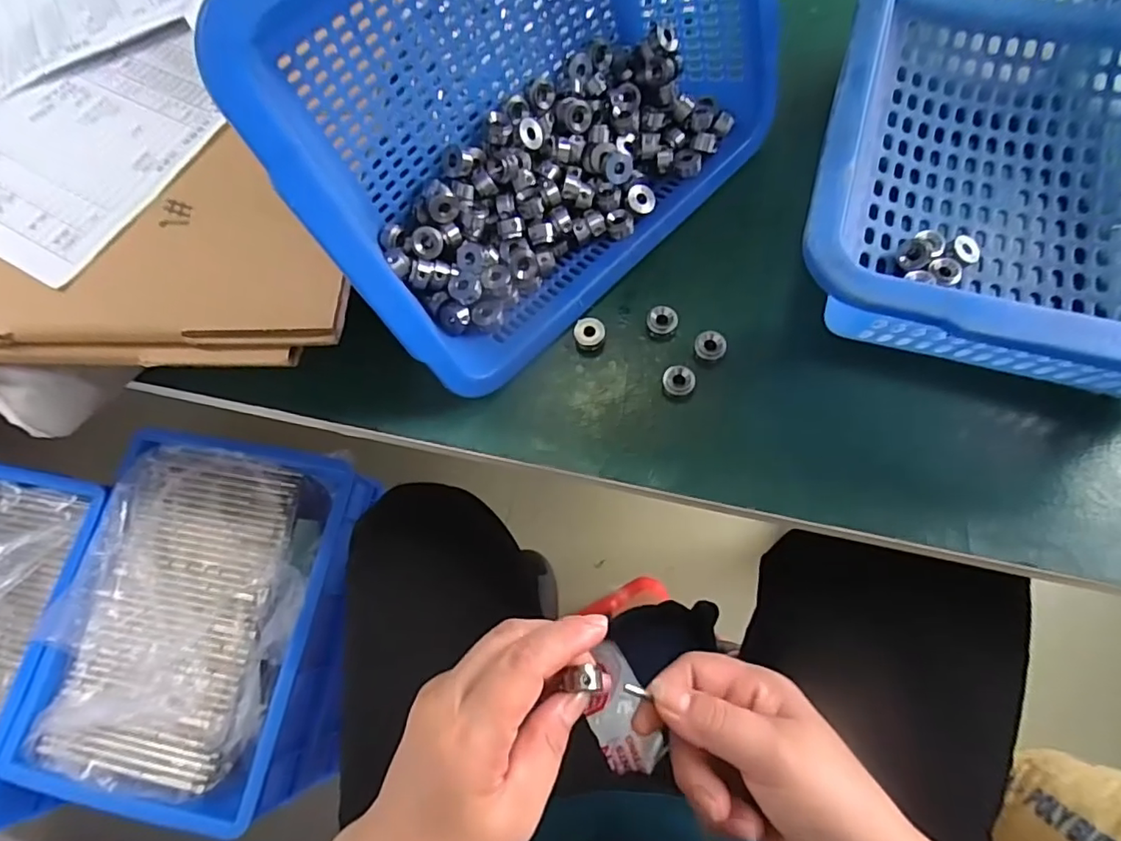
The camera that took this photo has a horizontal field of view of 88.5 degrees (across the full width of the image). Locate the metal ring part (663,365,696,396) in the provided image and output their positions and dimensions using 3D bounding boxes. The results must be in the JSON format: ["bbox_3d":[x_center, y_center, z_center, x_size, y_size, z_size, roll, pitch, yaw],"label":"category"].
[{"bbox_3d":[0.074,-0.025,0.360,0.019,0.010,0.016,2,71,5],"label":"metal ring part"}]

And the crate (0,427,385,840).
[{"bbox_3d":[-0.418,0.237,0.701,0.334,0.128,0.412,6,72,7],"label":"crate"}]

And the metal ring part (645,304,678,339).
[{"bbox_3d":[0.066,-0.064,0.374,0.020,0.010,0.018,10,72,8],"label":"metal ring part"}]

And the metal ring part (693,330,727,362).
[{"bbox_3d":[0.096,-0.048,0.366,0.019,0.009,0.017,15,73,9],"label":"metal ring part"}]

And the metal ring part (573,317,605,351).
[{"bbox_3d":[0.019,-0.056,0.376,0.020,0.016,0.016,-2,71,4],"label":"metal ring part"}]

